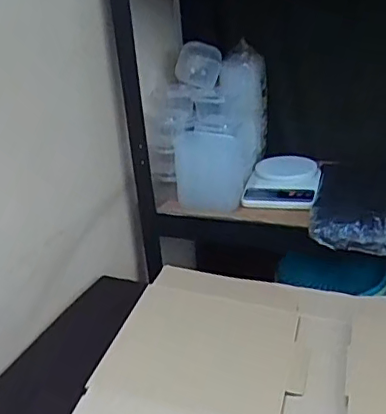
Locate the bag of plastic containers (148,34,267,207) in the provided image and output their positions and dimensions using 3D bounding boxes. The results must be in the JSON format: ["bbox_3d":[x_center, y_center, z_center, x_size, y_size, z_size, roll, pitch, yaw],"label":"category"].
[{"bbox_3d":[0.020,-0.150,1.069,0.181,0.226,0.214,11,35,28],"label":"bag of plastic containers"}]

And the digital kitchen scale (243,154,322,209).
[{"bbox_3d":[0.168,-0.052,1.063,0.130,0.034,0.167,3,32,17],"label":"digital kitchen scale"}]

